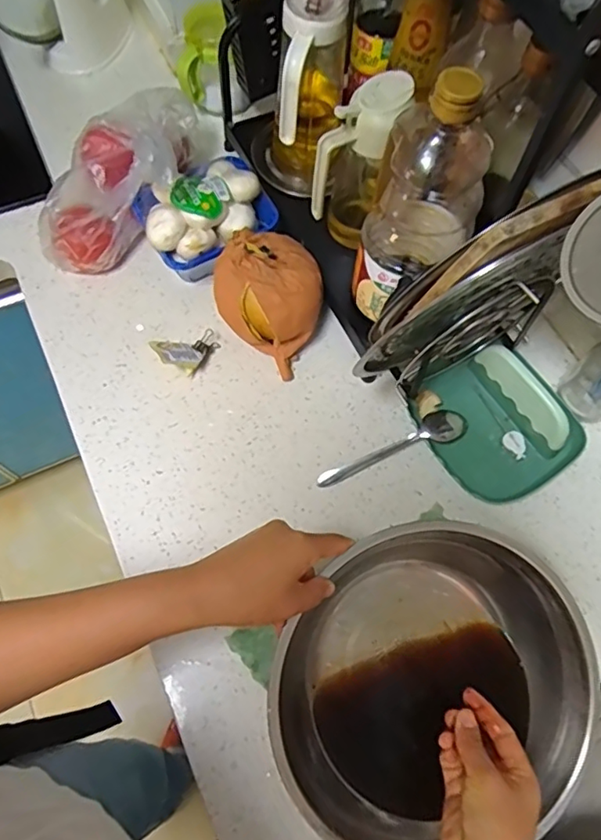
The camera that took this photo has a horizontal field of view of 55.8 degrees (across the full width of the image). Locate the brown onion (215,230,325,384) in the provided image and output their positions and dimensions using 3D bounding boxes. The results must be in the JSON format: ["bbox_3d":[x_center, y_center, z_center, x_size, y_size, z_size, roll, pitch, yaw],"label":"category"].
[{"bbox_3d":[-0.031,-0.134,0.615,0.109,0.108,0.107,1,67,-1],"label":"brown onion"}]

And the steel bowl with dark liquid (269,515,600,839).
[{"bbox_3d":[0.103,0.208,0.457,0.243,0.093,0.243,-13,84,-4],"label":"steel bowl with dark liquid"}]

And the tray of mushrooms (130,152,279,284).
[{"bbox_3d":[-0.106,-0.229,0.658,0.149,0.094,0.125,-35,73,-15],"label":"tray of mushrooms"}]

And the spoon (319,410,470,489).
[{"bbox_3d":[0.097,0.030,0.591,0.169,0.023,0.034,-22,70,-11],"label":"spoon"}]

